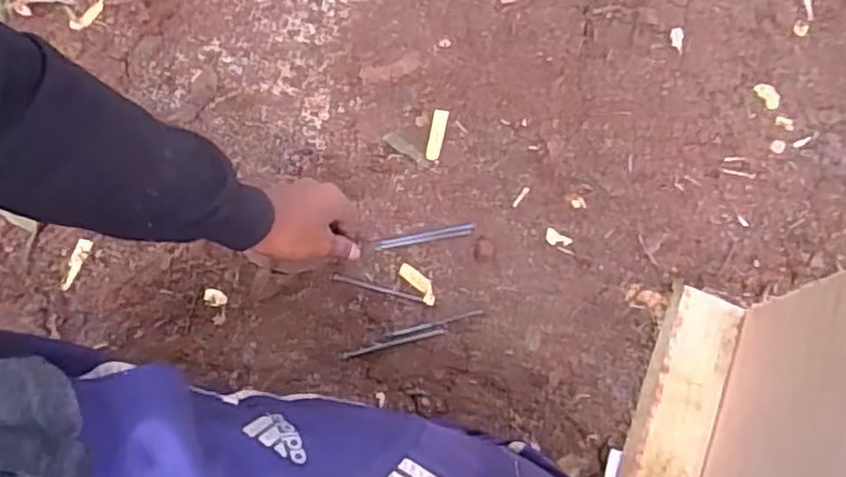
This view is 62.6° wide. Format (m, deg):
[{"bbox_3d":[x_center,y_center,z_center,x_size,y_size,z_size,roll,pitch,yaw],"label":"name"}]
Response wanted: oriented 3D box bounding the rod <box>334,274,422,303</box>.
[{"bbox_3d":[-0.045,0.050,0.698,0.093,0.005,0.006,15,72,2],"label":"rod"}]

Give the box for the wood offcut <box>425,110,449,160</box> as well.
[{"bbox_3d":[0.015,-0.112,0.754,0.016,0.010,0.056,12,72,0],"label":"wood offcut"}]

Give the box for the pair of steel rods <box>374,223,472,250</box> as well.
[{"bbox_3d":[0.003,-0.001,0.713,0.102,0.004,0.011,-10,73,-6],"label":"pair of steel rods"}]

